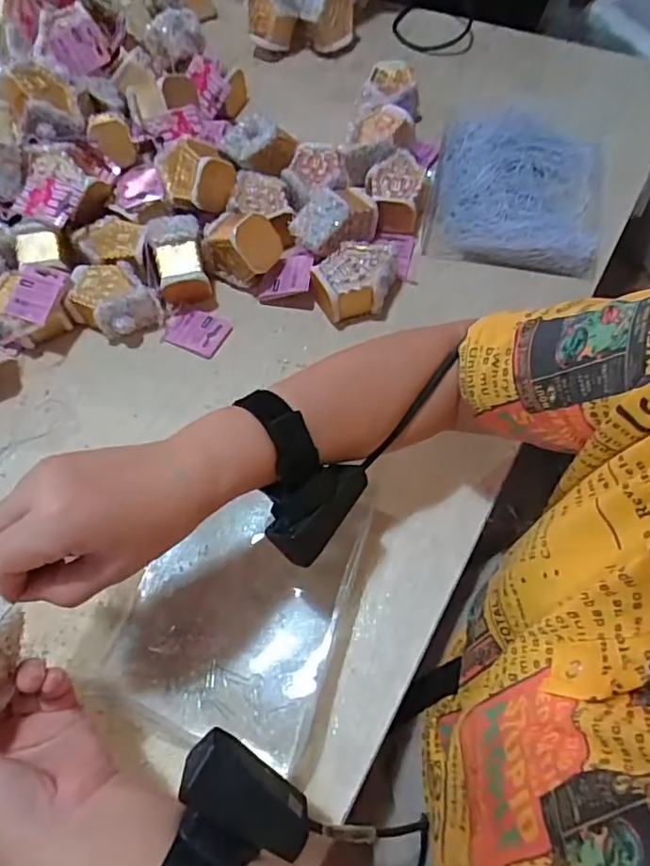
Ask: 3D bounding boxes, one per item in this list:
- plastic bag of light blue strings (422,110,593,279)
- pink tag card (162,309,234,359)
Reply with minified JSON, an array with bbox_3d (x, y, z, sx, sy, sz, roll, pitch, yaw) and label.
[{"bbox_3d":[0.210,-0.274,0.627,0.172,0.034,0.226,10,63,9],"label":"plastic bag of light blue strings"},{"bbox_3d":[-0.129,-0.102,0.574,0.064,0.007,0.046,22,75,13],"label":"pink tag card"}]

